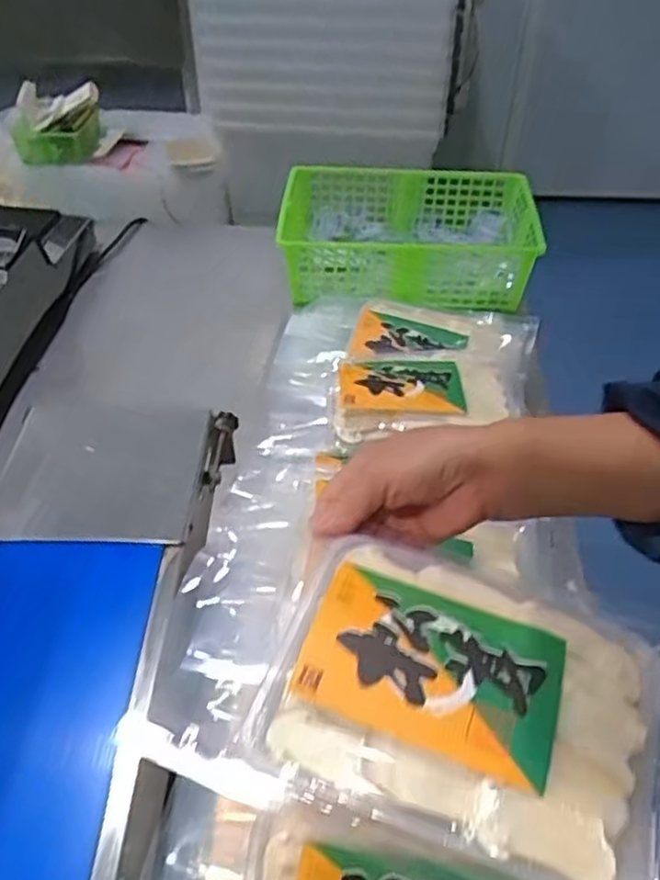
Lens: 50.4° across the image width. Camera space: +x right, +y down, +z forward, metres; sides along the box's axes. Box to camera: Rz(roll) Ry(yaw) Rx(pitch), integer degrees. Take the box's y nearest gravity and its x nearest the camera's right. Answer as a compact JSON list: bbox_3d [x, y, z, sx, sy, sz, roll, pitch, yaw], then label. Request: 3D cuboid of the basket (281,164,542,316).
[{"bbox_3d":[0.107,-0.293,0.994,0.332,0.107,0.211,3,47,0],"label":"basket"}]

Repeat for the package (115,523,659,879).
[{"bbox_3d":[0.045,0.123,0.346,0.246,0.052,0.147,17,48,13],"label":"package"}]

